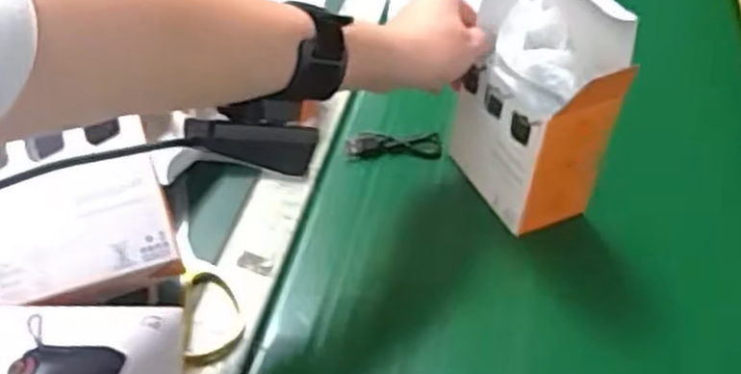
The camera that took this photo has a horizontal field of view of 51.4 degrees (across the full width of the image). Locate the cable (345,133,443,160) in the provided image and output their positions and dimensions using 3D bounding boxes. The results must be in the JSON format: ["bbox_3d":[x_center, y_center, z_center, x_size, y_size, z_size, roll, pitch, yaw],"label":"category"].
[{"bbox_3d":[0.019,-0.032,0.606,0.077,0.016,0.018,-1,43,-10],"label":"cable"}]

